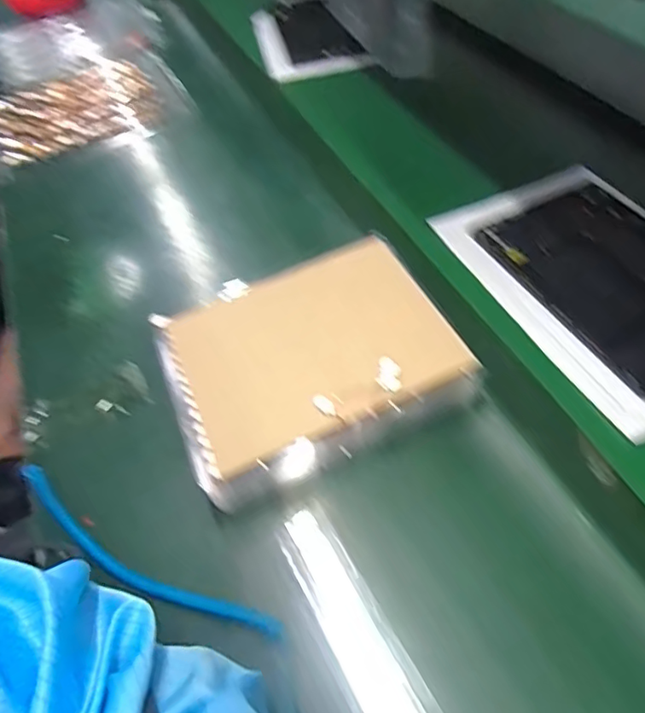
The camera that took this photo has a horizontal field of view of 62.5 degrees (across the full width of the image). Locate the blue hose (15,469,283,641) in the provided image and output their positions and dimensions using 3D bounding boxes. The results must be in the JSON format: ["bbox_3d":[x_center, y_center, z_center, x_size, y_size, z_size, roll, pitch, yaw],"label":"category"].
[{"bbox_3d":[-0.129,0.137,0.361,0.227,0.012,0.029,23,58,19],"label":"blue hose"}]

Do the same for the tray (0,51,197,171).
[{"bbox_3d":[-0.359,-0.383,0.798,0.280,0.026,0.273,-22,55,-13],"label":"tray"}]

